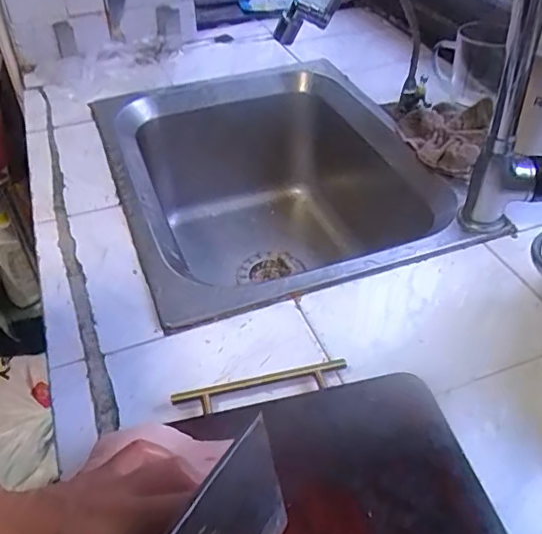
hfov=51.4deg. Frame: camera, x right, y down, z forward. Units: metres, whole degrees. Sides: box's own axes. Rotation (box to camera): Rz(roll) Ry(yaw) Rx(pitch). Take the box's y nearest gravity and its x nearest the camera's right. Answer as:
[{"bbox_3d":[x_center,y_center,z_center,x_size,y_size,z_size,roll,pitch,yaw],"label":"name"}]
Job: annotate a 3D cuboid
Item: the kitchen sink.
[{"bbox_3d":[-0.003,-0.068,0.796,0.386,0.227,0.486,-15,44,-15],"label":"kitchen sink"}]

